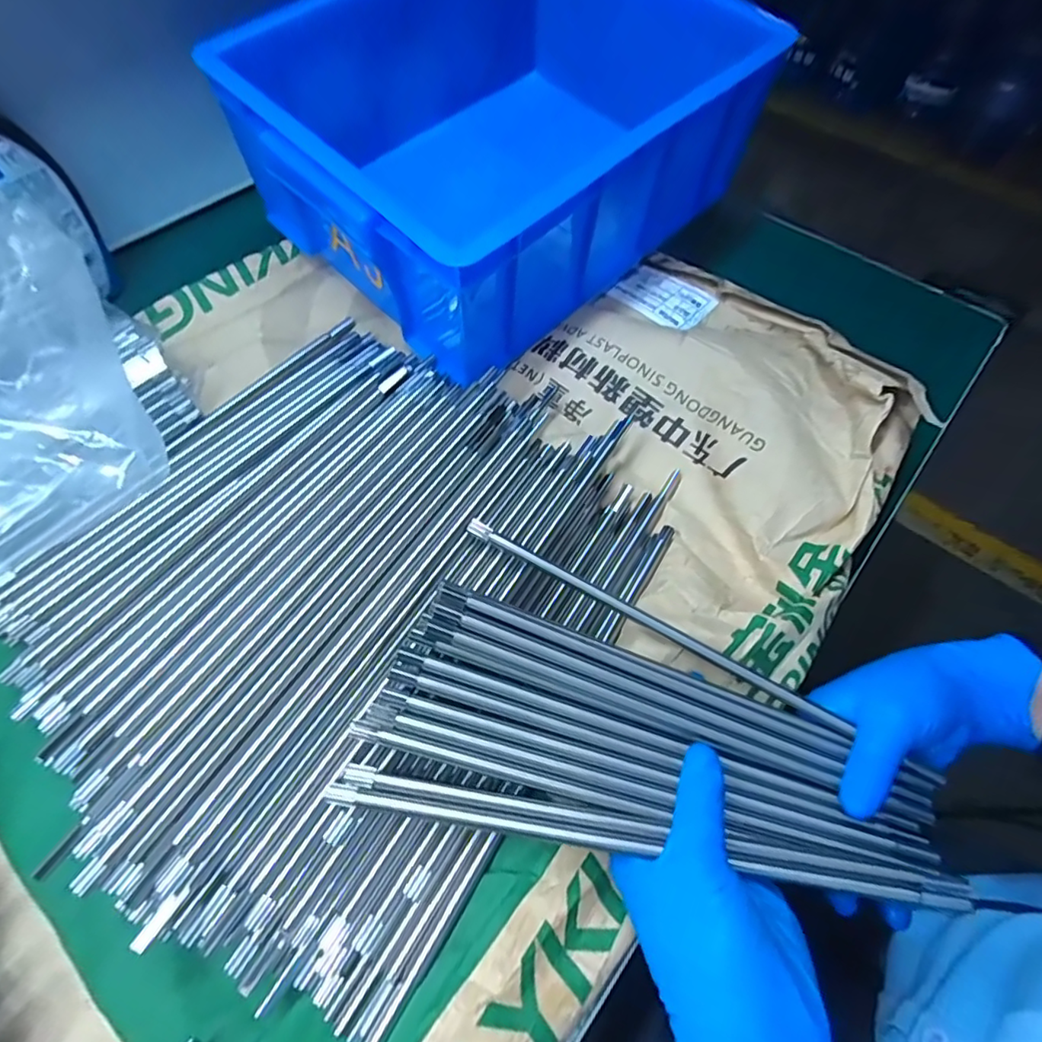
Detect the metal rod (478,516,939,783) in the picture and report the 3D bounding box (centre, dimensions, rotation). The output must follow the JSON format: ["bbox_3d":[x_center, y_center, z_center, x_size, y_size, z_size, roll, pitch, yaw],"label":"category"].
[{"bbox_3d":[0.099,0.069,0.307,0.283,0.005,0.009,29,63,-1],"label":"metal rod"}]

